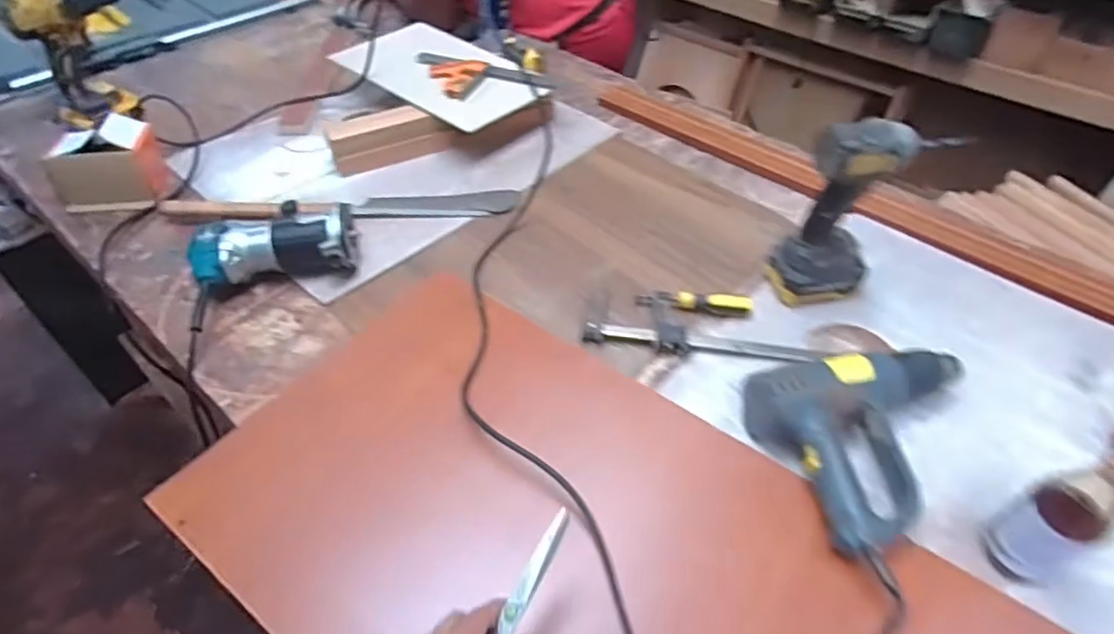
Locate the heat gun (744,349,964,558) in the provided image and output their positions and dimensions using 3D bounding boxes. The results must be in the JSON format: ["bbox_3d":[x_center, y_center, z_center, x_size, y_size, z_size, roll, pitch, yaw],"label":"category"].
[{"bbox_3d":[0.350,0.121,0.657,0.249,0.069,0.198,-13,48,-14],"label":"heat gun"}]

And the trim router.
[{"bbox_3d":[-0.369,-0.100,0.832,0.191,0.072,0.106,-6,47,-8],"label":"trim router"}]

